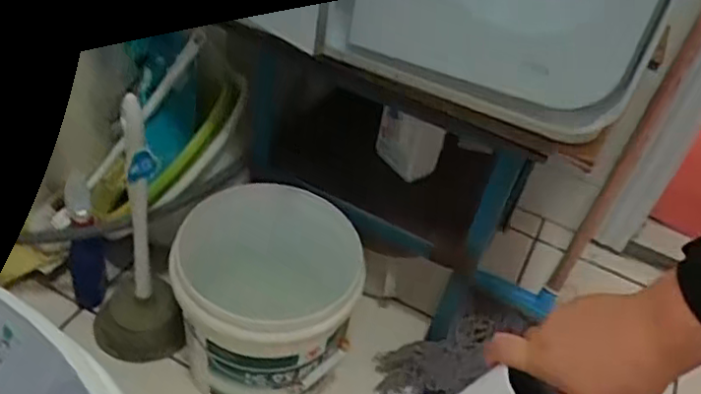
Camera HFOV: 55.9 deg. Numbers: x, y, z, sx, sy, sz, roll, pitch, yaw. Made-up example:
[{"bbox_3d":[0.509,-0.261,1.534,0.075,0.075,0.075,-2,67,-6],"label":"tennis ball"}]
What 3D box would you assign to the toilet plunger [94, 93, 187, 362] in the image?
[{"bbox_3d":[-0.337,0.065,0.977,0.125,0.436,0.141,-14,45,-24],"label":"toilet plunger"}]

